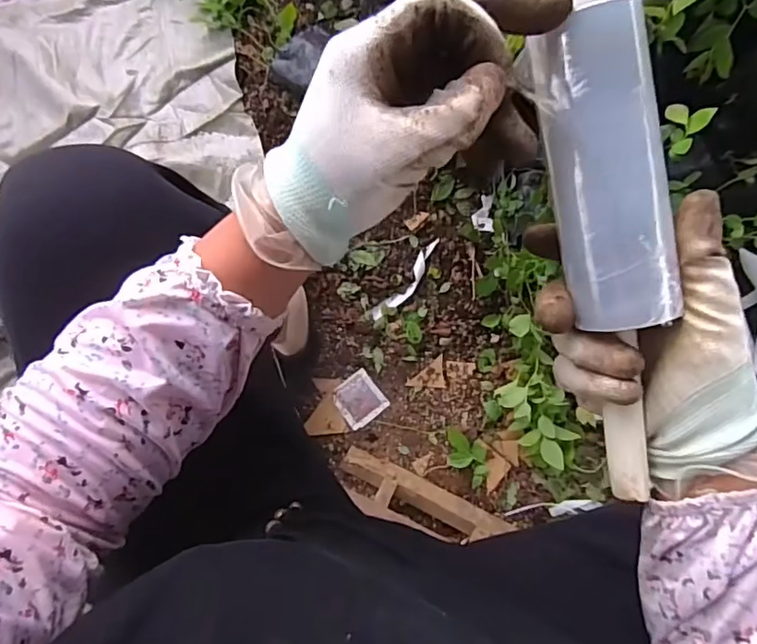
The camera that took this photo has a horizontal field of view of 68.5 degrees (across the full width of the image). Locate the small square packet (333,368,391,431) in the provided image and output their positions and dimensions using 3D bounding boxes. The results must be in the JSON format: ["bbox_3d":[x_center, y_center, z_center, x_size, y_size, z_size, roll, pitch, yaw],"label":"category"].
[{"bbox_3d":[-0.028,0.116,0.823,0.066,0.009,0.068,-38,84,0],"label":"small square packet"}]

